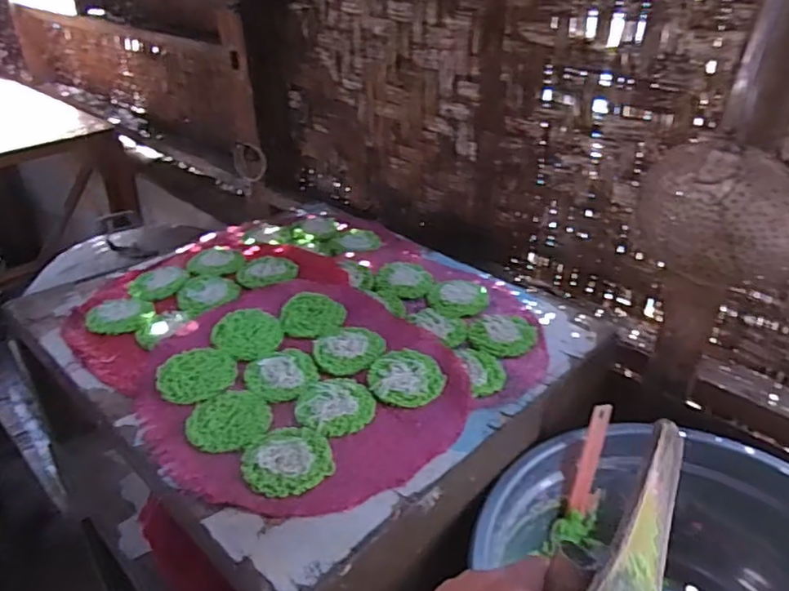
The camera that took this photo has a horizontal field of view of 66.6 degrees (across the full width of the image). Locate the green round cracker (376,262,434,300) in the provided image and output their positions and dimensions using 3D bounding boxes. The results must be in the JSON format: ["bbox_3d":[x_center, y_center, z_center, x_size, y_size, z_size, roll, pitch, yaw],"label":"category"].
[{"bbox_3d":[0.015,-0.023,0.845,0.077,0.006,0.082,0,32,0],"label":"green round cracker"}]

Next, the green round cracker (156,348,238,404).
[{"bbox_3d":[-0.216,0.086,0.658,0.081,0.015,0.074,0,32,0],"label":"green round cracker"}]

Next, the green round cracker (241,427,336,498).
[{"bbox_3d":[-0.100,0.154,0.566,0.080,0.009,0.079,-7,32,-12],"label":"green round cracker"}]

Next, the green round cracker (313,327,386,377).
[{"bbox_3d":[-0.050,0.062,0.696,0.071,0.013,0.077,0,32,0],"label":"green round cracker"}]

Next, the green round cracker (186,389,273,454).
[{"bbox_3d":[-0.167,0.125,0.609,0.080,0.005,0.084,-2,32,-5],"label":"green round cracker"}]

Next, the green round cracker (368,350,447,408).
[{"bbox_3d":[0.015,0.088,0.663,0.080,0.009,0.081,0,32,0],"label":"green round cracker"}]

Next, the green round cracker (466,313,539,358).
[{"bbox_3d":[0.133,0.048,0.741,0.081,0.006,0.082,0,32,0],"label":"green round cracker"}]

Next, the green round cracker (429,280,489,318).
[{"bbox_3d":[0.086,0.003,0.810,0.078,0.005,0.088,9,33,13],"label":"green round cracker"}]

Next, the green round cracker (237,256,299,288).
[{"bbox_3d":[-0.181,-0.033,0.851,0.071,0.011,0.085,23,38,32],"label":"green round cracker"}]

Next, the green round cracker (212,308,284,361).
[{"bbox_3d":[-0.176,0.045,0.723,0.079,0.015,0.086,0,32,0],"label":"green round cracker"}]

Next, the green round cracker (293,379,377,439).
[{"bbox_3d":[-0.063,0.113,0.627,0.080,0.004,0.078,0,32,0],"label":"green round cracker"}]

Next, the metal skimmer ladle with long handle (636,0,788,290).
[{"bbox_3d":[0.342,-0.217,0.598,0.173,0.430,0.093,10,25,35],"label":"metal skimmer ladle with long handle"}]

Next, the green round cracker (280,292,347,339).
[{"bbox_3d":[-0.101,0.021,0.753,0.076,0.016,0.072,0,32,0],"label":"green round cracker"}]

